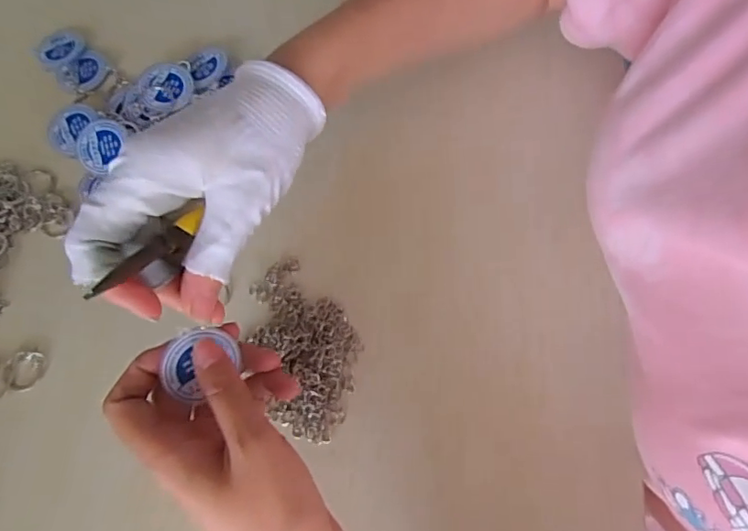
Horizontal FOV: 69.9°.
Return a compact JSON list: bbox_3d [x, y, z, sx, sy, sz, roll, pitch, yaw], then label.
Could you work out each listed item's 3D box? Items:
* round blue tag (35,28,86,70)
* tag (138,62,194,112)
[{"bbox_3d":[-0.238,-0.165,0.406,0.032,0.006,0.035,-1,70,2],"label":"round blue tag"},{"bbox_3d":[-0.147,-0.126,0.378,0.036,0.009,0.034,-1,70,2],"label":"tag"}]

